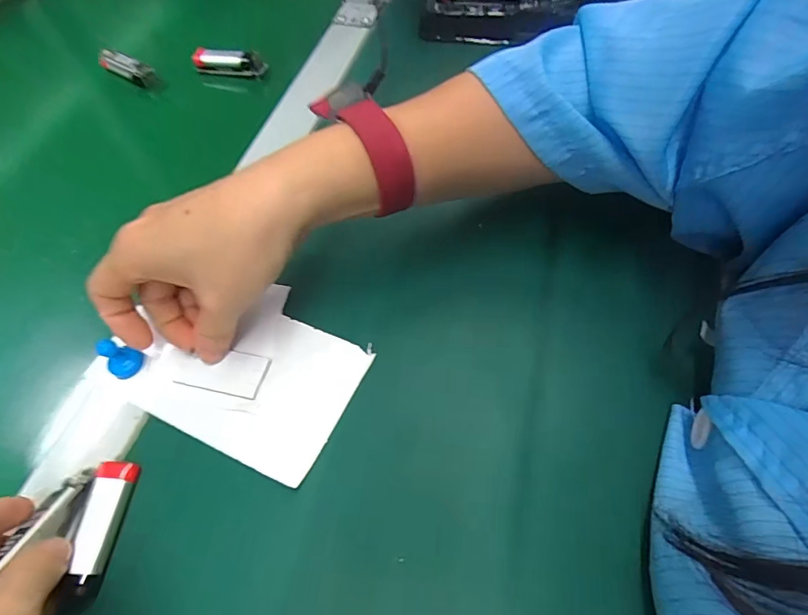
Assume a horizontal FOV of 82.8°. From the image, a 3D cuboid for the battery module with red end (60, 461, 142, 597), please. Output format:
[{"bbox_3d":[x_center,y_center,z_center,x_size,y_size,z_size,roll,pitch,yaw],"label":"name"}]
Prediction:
[{"bbox_3d":[-0.140,0.101,0.213,0.016,0.015,0.054,1,58,3],"label":"battery module with red end"}]

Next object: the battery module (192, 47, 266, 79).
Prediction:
[{"bbox_3d":[-0.160,-0.224,0.418,0.068,0.019,0.013,9,59,8],"label":"battery module"}]

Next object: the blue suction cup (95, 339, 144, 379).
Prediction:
[{"bbox_3d":[-0.156,0.028,0.250,0.015,0.021,0.014,-1,58,2],"label":"blue suction cup"}]

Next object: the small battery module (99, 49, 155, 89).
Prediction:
[{"bbox_3d":[-0.257,-0.223,0.422,0.055,0.020,0.017,27,63,18],"label":"small battery module"}]

